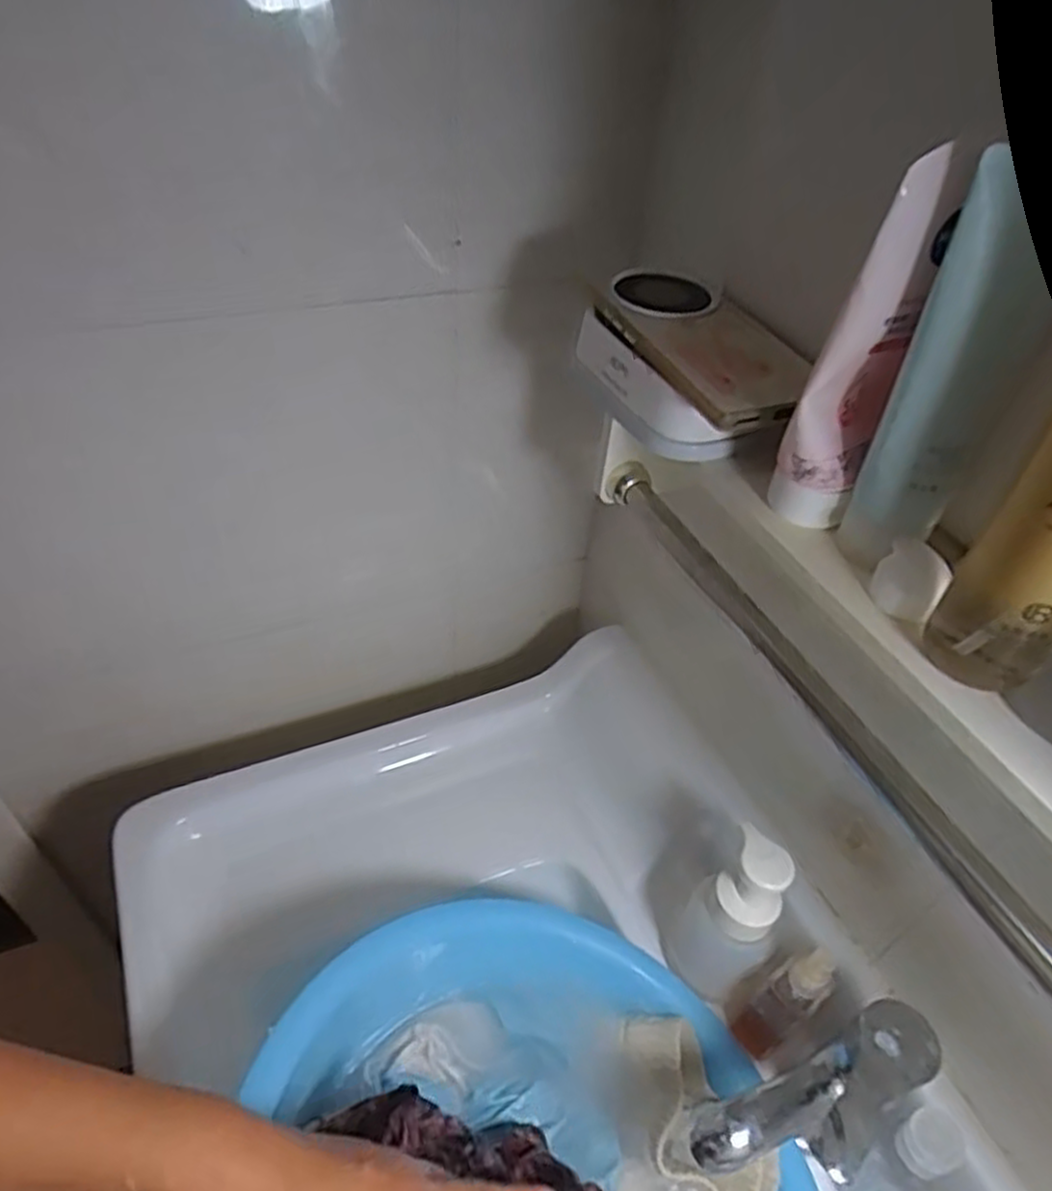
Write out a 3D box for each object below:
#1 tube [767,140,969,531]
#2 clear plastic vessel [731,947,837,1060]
[{"bbox_3d":[0.142,-0.097,0.321,0.041,0.160,0.031,7,44,1],"label":"tube"},{"bbox_3d":[0.176,0.269,0.505,0.038,0.109,0.030,-22,50,-26],"label":"clear plastic vessel"}]

